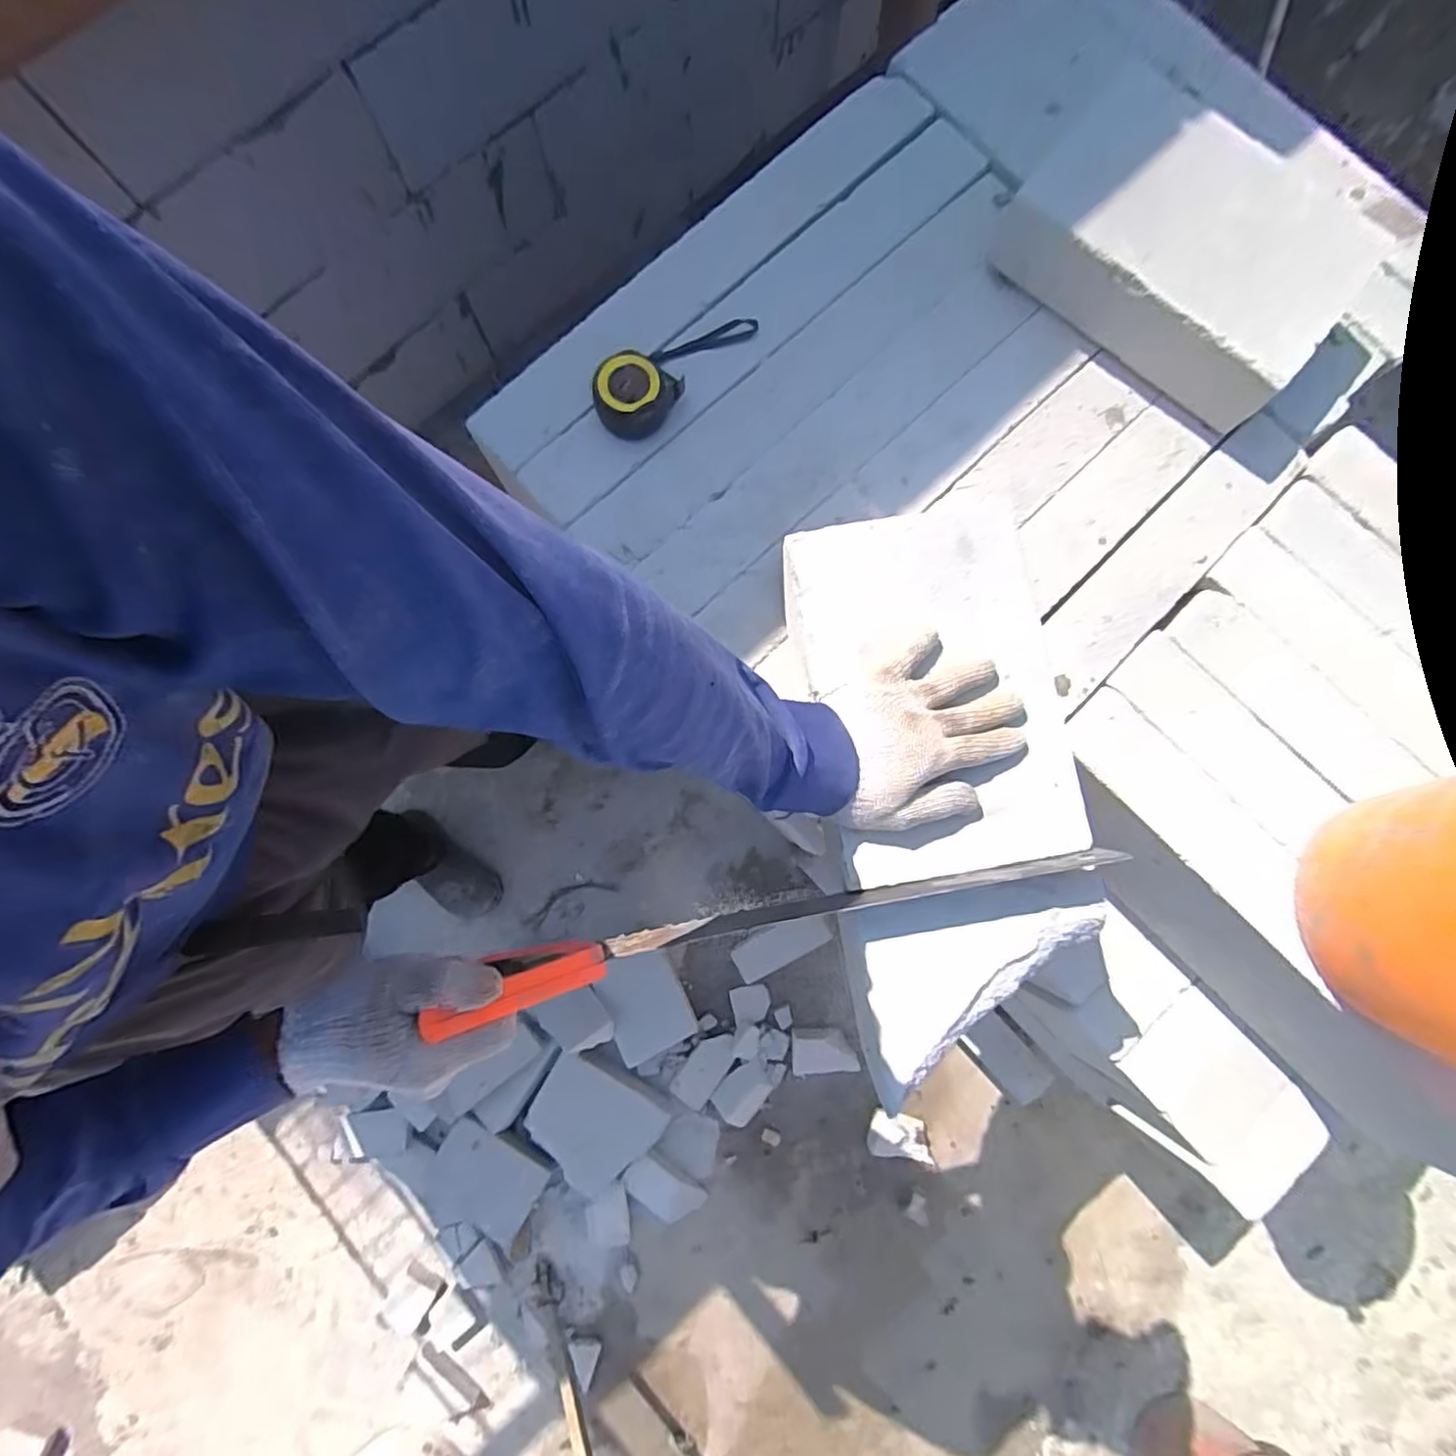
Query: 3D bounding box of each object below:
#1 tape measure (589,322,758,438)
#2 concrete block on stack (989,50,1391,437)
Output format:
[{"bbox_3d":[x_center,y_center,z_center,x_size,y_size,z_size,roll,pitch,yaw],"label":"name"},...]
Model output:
[{"bbox_3d":[-0.056,-0.357,0.632,0.071,0.044,0.183,38,84,5],"label":"tape measure"},{"bbox_3d":[0.430,-0.460,0.626,0.300,0.093,0.181,38,83,7],"label":"concrete block on stack"}]

